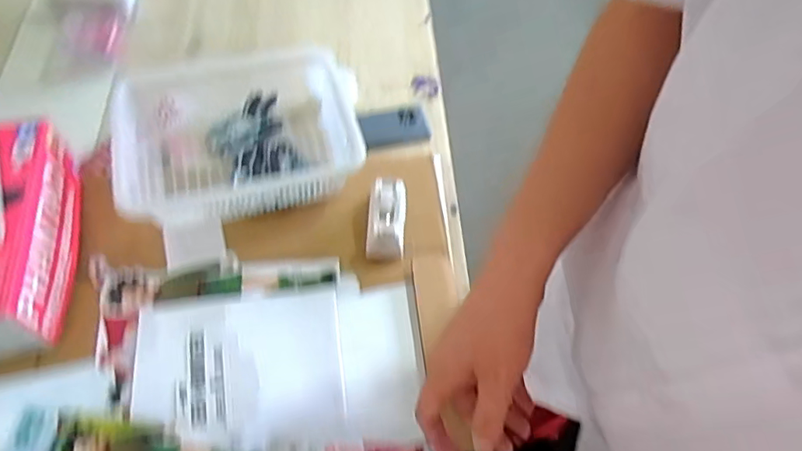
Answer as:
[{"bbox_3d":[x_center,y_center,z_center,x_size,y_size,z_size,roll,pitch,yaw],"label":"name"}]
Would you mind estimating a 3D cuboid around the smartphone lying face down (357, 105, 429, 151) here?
[{"bbox_3d":[-0.011,-0.176,0.941,0.121,0.009,0.074,-16,63,-12],"label":"smartphone lying face down"}]

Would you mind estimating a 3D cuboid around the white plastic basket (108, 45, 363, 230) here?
[{"bbox_3d":[-0.250,-0.135,0.849,0.390,0.118,0.270,-15,63,-12],"label":"white plastic basket"}]

